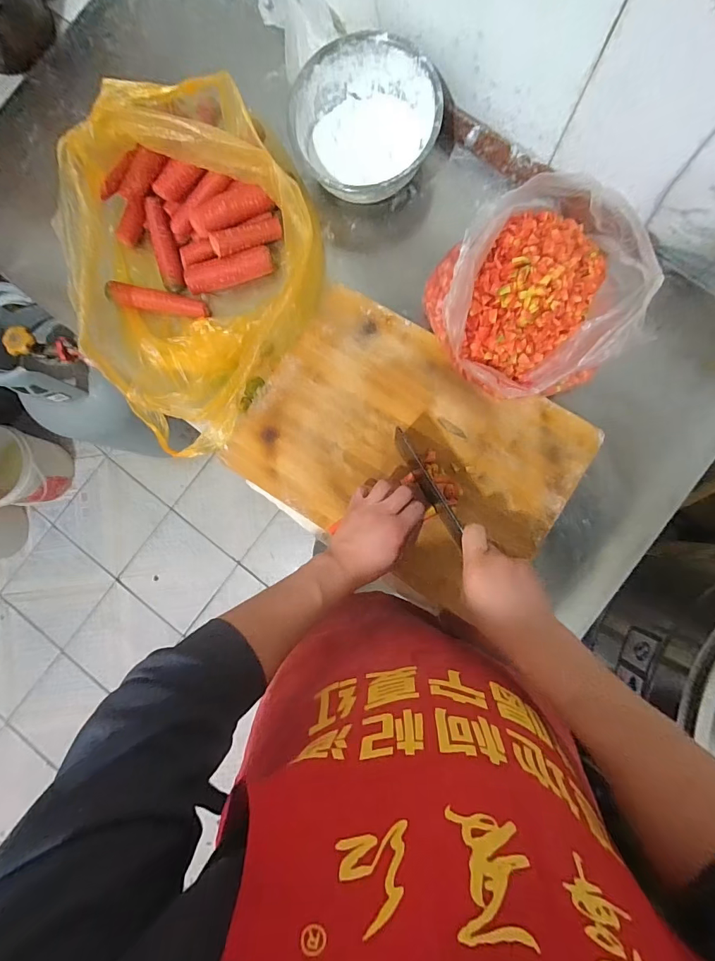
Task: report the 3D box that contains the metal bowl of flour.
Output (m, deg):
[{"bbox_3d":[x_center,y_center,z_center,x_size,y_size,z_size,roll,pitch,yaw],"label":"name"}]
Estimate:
[{"bbox_3d":[0.011,-0.483,0.569,0.192,0.078,0.187,0,86,3],"label":"metal bowl of flour"}]

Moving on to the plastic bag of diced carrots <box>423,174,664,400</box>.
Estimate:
[{"bbox_3d":[0.215,-0.227,0.508,0.228,0.136,0.225,-18,85,1],"label":"plastic bag of diced carrots"}]

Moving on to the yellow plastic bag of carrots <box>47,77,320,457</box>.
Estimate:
[{"bbox_3d":[-0.236,-0.293,0.553,0.325,0.162,0.429,30,88,5],"label":"yellow plastic bag of carrots"}]

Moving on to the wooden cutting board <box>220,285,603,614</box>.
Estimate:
[{"bbox_3d":[0.069,-0.045,0.562,0.421,0.021,0.302,33,88,5],"label":"wooden cutting board"}]

